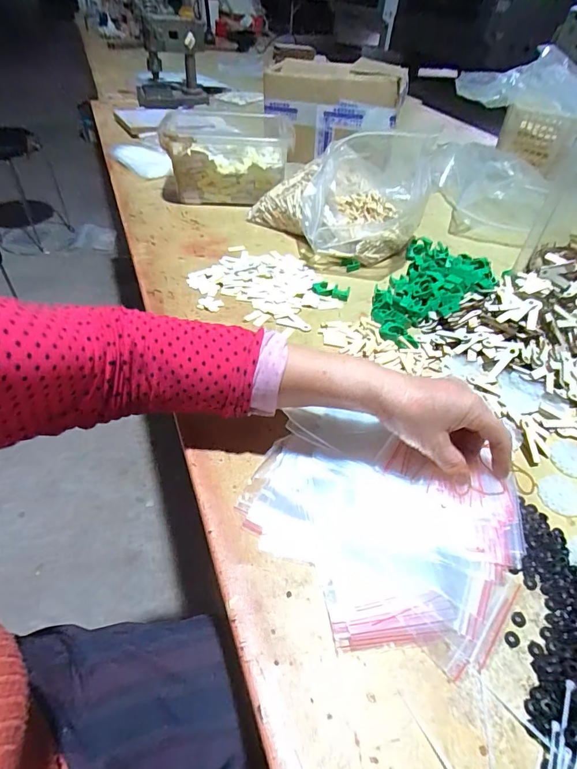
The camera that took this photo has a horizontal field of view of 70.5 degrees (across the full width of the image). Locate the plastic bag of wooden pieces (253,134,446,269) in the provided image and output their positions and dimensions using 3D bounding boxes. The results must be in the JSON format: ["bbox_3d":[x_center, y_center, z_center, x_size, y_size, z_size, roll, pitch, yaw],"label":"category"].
[{"bbox_3d":[0.159,-0.356,0.731,0.397,0.145,0.236,-26,53,-27],"label":"plastic bag of wooden pieces"}]

